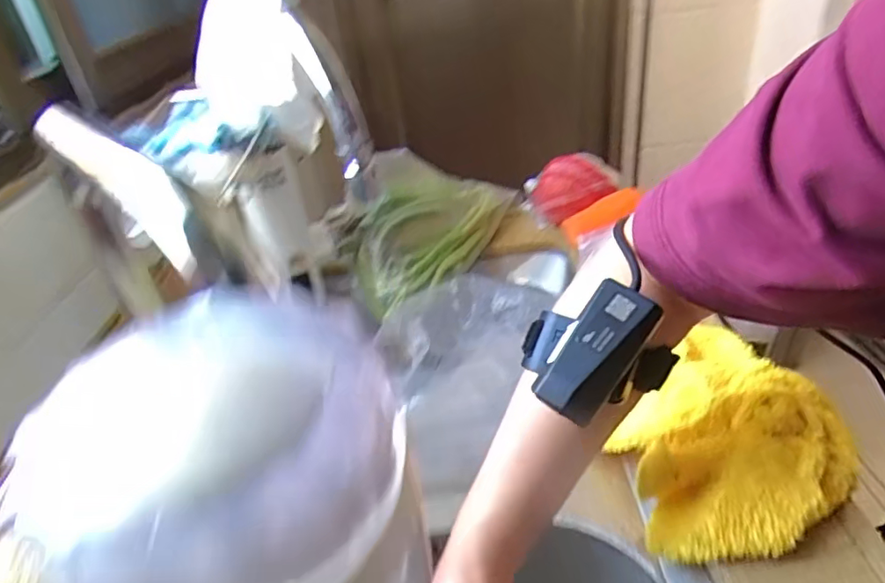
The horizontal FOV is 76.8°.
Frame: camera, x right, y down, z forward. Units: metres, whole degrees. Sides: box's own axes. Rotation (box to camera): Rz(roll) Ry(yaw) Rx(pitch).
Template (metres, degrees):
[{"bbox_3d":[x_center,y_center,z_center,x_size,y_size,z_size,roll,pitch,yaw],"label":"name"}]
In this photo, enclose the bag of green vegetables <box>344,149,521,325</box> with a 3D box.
[{"bbox_3d":[-0.017,-0.095,0.664,0.128,0.095,0.229,10,38,25],"label":"bag of green vegetables"}]

